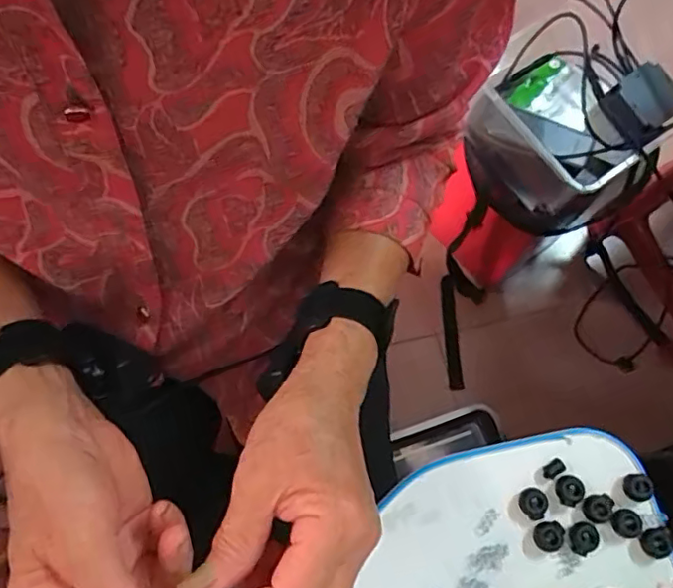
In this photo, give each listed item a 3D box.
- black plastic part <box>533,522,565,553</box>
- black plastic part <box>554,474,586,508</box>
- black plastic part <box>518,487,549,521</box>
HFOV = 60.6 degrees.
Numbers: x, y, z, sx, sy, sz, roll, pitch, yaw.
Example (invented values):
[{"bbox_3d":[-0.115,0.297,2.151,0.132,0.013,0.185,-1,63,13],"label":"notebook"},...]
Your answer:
[{"bbox_3d":[0.135,0.154,0.366,0.018,0.009,0.017,-4,73,-1],"label":"black plastic part"},{"bbox_3d":[0.152,0.128,0.374,0.016,0.012,0.019,-7,73,-1],"label":"black plastic part"},{"bbox_3d":[0.127,0.135,0.372,0.016,0.011,0.020,5,73,2],"label":"black plastic part"}]

